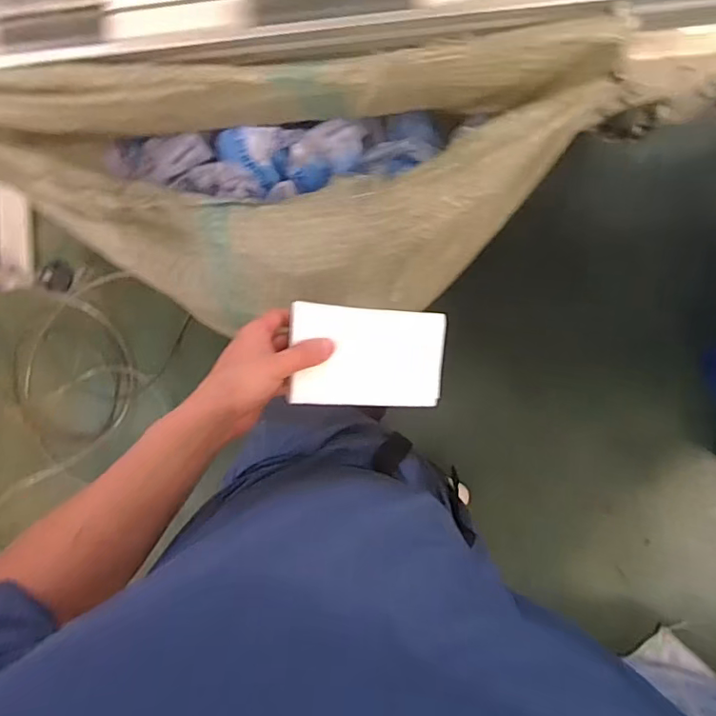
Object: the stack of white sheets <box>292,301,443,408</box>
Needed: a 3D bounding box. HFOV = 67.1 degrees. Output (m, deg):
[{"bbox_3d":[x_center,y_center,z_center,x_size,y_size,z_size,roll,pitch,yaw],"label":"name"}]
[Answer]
[{"bbox_3d":[0.010,0.000,0.492,0.137,0.015,0.088,3,93,-9],"label":"stack of white sheets"}]

